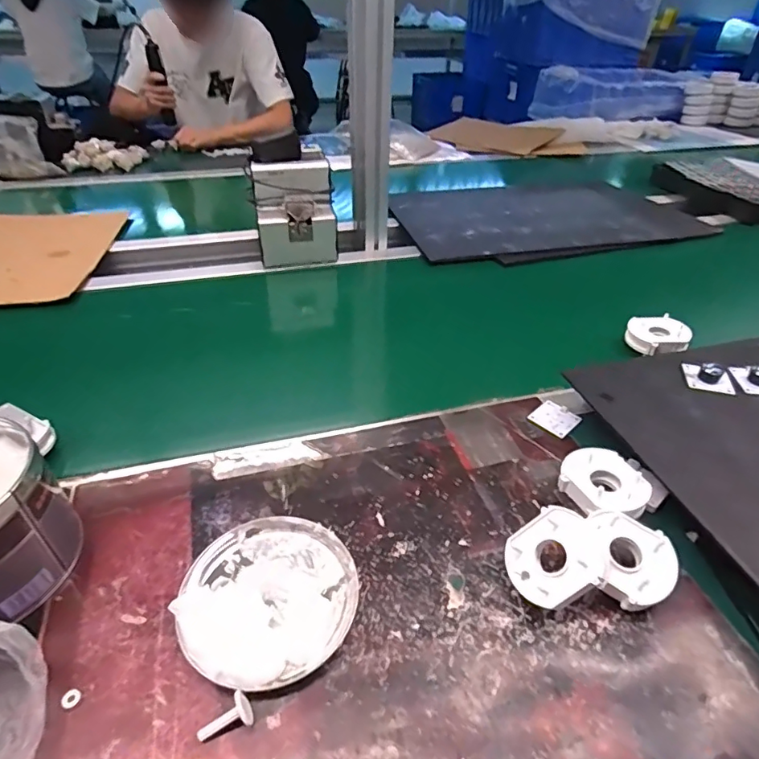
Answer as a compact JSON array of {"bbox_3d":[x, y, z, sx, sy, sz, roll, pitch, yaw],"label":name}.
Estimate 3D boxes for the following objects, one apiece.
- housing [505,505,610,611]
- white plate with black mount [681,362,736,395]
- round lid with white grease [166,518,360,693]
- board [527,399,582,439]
[{"bbox_3d":[0.131,0.133,0.374,0.071,0.013,0.062,-44,49,6],"label":"housing"},{"bbox_3d":[0.352,-0.004,0.536,0.045,0.016,0.040,9,39,11],"label":"white plate with black mount"},{"bbox_3d":[-0.084,0.160,0.377,0.124,0.016,0.127,0,38,0],"label":"round lid with white grease"},{"bbox_3d":[0.189,0.042,0.542,0.047,0.004,0.043,-31,47,-33],"label":"board"}]

